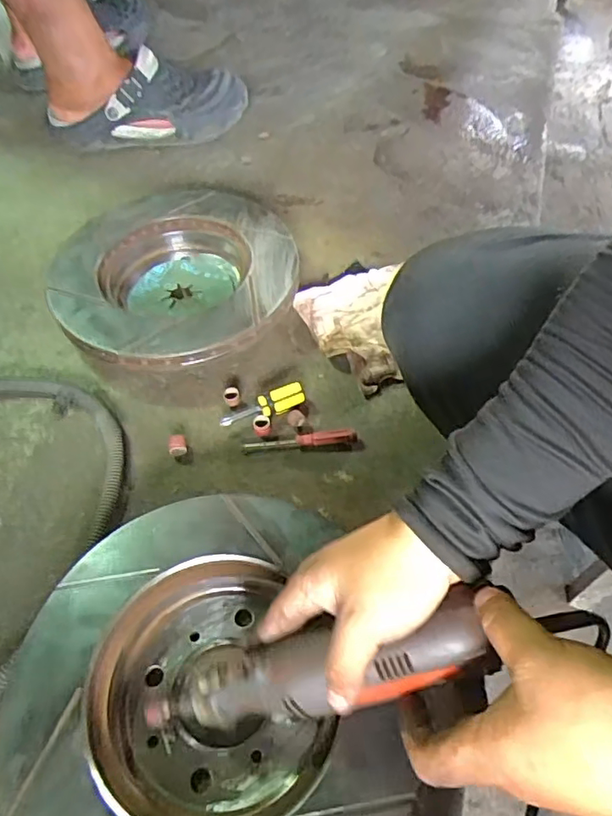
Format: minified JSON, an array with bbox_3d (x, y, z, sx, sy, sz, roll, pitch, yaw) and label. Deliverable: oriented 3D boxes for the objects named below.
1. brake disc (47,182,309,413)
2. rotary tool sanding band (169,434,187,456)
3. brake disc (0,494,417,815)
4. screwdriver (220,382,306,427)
[{"bbox_3d":[-0.127,-0.126,0.584,0.244,0.057,0.248,-1,54,1],"label":"brake disc"},{"bbox_3d":[-0.114,0.034,0.494,0.015,0.015,0.018,-15,54,-7],"label":"rotary tool sanding band"},{"bbox_3d":[-0.070,0.186,0.355,0.217,0.047,0.245,-18,55,-12],"label":"brake disc"},{"bbox_3d":[-0.039,0.001,0.509,0.079,0.024,0.018,-19,56,-12],"label":"screwdriver"}]

